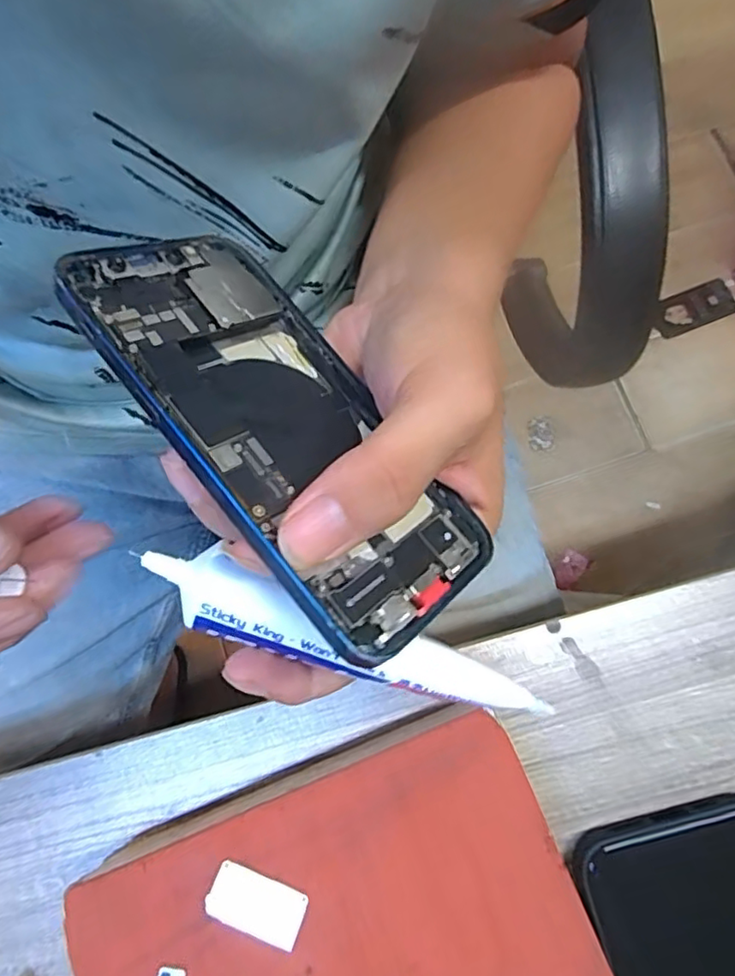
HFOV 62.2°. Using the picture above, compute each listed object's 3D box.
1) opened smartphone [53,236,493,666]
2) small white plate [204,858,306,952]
[{"bbox_3d":[-0.026,-0.020,0.186,0.145,0.007,0.071,49,43,7],"label":"opened smartphone"},{"bbox_3d":[-0.037,0.136,0.199,0.031,0.004,0.016,22,77,8],"label":"small white plate"}]

